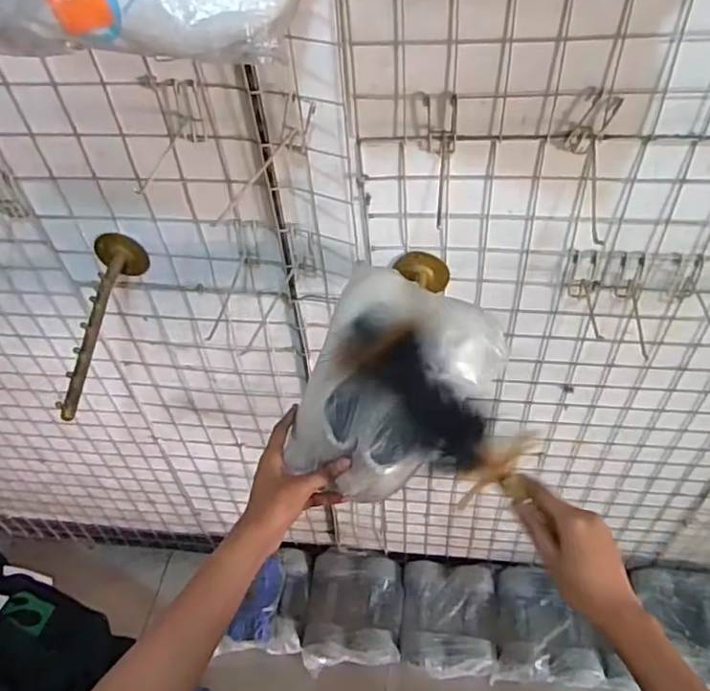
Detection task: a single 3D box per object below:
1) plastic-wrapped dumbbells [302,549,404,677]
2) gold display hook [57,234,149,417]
[{"bbox_3d":[-0.001,0.614,1.408,0.214,0.072,0.246,3,49,7],"label":"plastic-wrapped dumbbells"},{"bbox_3d":[-0.322,-0.034,0.769,0.063,0.068,0.256,-3,49,2],"label":"gold display hook"}]

